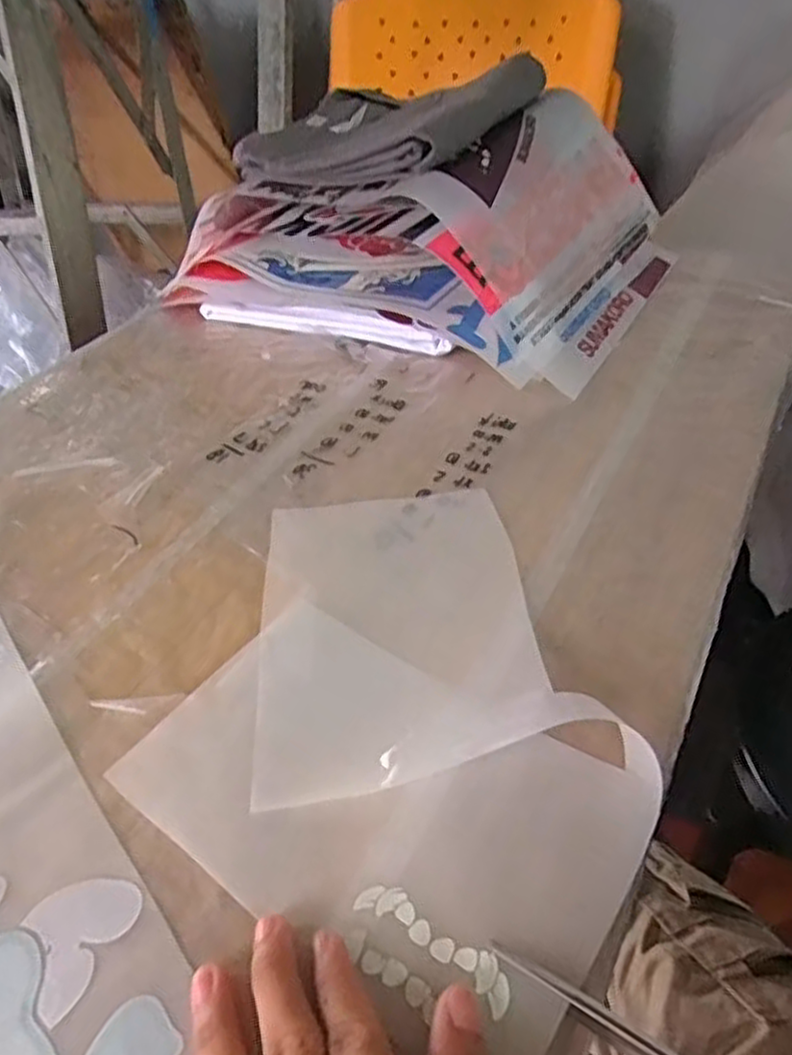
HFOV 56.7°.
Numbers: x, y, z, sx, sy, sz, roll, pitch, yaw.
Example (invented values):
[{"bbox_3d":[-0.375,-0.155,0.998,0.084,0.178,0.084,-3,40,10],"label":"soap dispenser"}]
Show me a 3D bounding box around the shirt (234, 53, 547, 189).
[{"bbox_3d":[-0.004,-0.331,0.596,0.192,0.046,0.192,17,46,26],"label":"shirt"}]

